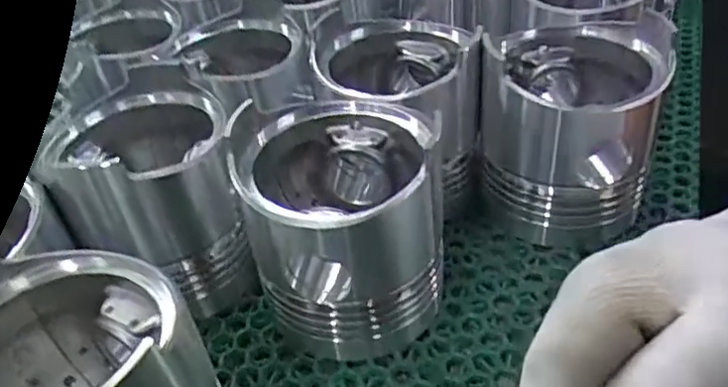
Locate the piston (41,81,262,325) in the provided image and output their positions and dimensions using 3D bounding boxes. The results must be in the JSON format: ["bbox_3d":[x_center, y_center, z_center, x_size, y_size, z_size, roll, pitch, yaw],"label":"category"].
[{"bbox_3d":[-0.098,0.005,0.299,0.078,0.096,0.072,-16,37,-9],"label":"piston"}]

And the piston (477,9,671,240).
[{"bbox_3d":[0.104,-0.031,0.310,0.080,0.093,0.084,9,40,23],"label":"piston"}]

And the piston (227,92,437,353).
[{"bbox_3d":[-0.011,0.010,0.275,0.082,0.093,0.078,-6,36,4],"label":"piston"}]

